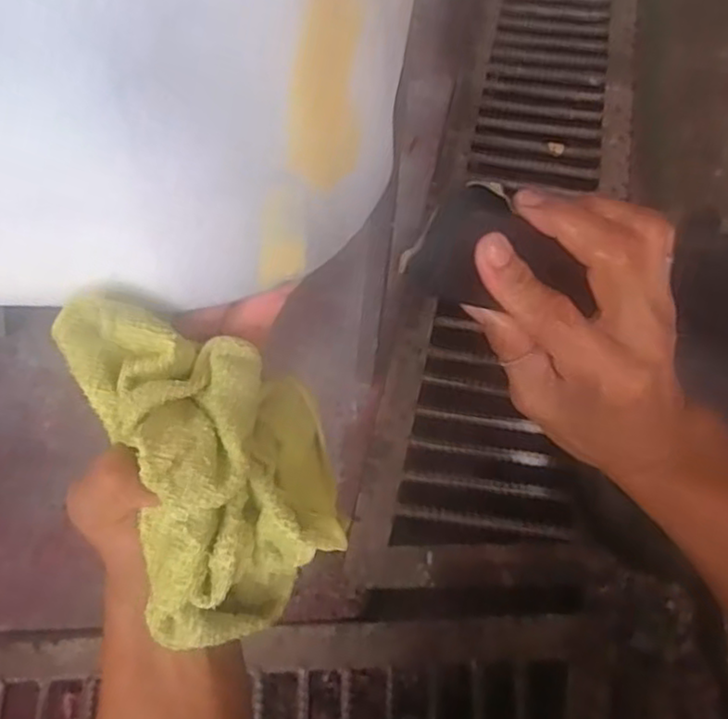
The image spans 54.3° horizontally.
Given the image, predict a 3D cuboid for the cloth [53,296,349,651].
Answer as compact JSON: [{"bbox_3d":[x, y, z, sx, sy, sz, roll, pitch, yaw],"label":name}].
[{"bbox_3d":[-0.060,0.047,0.308,0.085,0.123,0.117,-19,59,-13],"label":"cloth"}]

